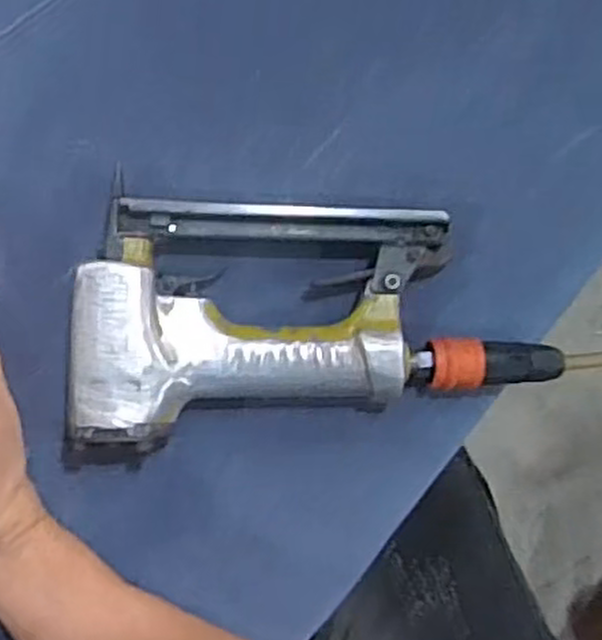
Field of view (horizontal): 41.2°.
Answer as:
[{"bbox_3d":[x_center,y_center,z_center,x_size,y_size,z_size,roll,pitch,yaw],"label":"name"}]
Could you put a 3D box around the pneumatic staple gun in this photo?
[{"bbox_3d":[0.012,-0.001,0.421,0.253,0.047,0.120,-1,89,-8],"label":"pneumatic staple gun"}]

